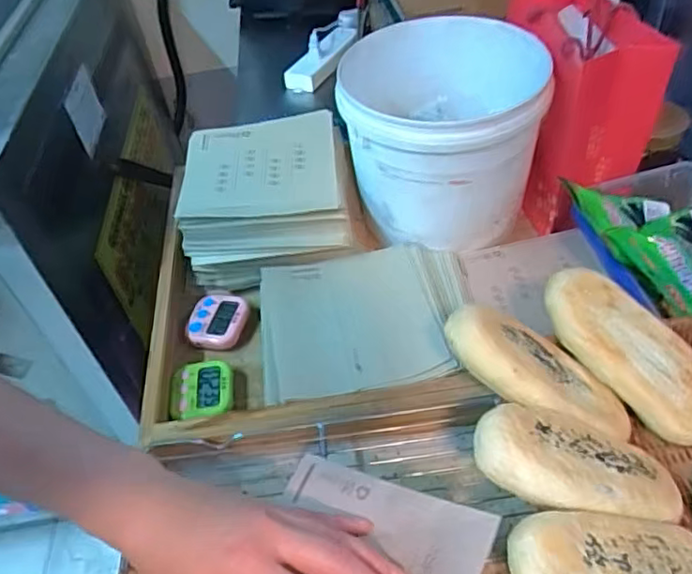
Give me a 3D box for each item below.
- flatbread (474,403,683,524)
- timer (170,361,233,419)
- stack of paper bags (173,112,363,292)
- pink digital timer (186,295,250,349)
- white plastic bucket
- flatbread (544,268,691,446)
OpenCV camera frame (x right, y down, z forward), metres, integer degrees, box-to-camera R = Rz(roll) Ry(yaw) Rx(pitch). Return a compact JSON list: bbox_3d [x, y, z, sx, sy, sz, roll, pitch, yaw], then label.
[{"bbox_3d":[0.148,0.112,0.382,0.134,0.023,0.064,16,50,-11],"label":"flatbread"},{"bbox_3d":[-0.137,0.099,0.571,0.055,0.018,0.056,-6,50,0],"label":"timer"},{"bbox_3d":[-0.095,-0.113,0.693,0.182,0.081,0.191,-10,45,-1],"label":"stack of paper bags"},{"bbox_3d":[-0.134,0.034,0.631,0.062,0.020,0.060,-1,46,7],"label":"pink digital timer"},{"bbox_3d":[0.097,-0.169,0.653,0.206,0.154,0.194,-4,46,4],"label":"white plastic bucket"},{"bbox_3d":[0.213,0.047,0.445,0.149,0.029,0.062,45,65,9],"label":"flatbread"}]

